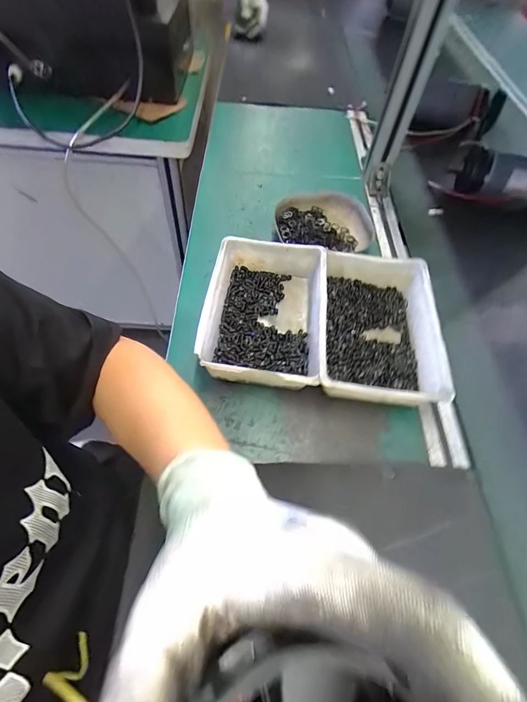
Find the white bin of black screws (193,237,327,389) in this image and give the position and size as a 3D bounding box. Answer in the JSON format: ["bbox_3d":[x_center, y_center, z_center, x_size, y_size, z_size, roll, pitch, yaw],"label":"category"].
[{"bbox_3d":[0.002,-0.047,0.427,0.136,0.061,0.198,9,56,2],"label":"white bin of black screws"}]

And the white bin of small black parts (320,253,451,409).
[{"bbox_3d":[0.138,-0.027,0.419,0.144,0.051,0.206,9,56,2],"label":"white bin of small black parts"}]

